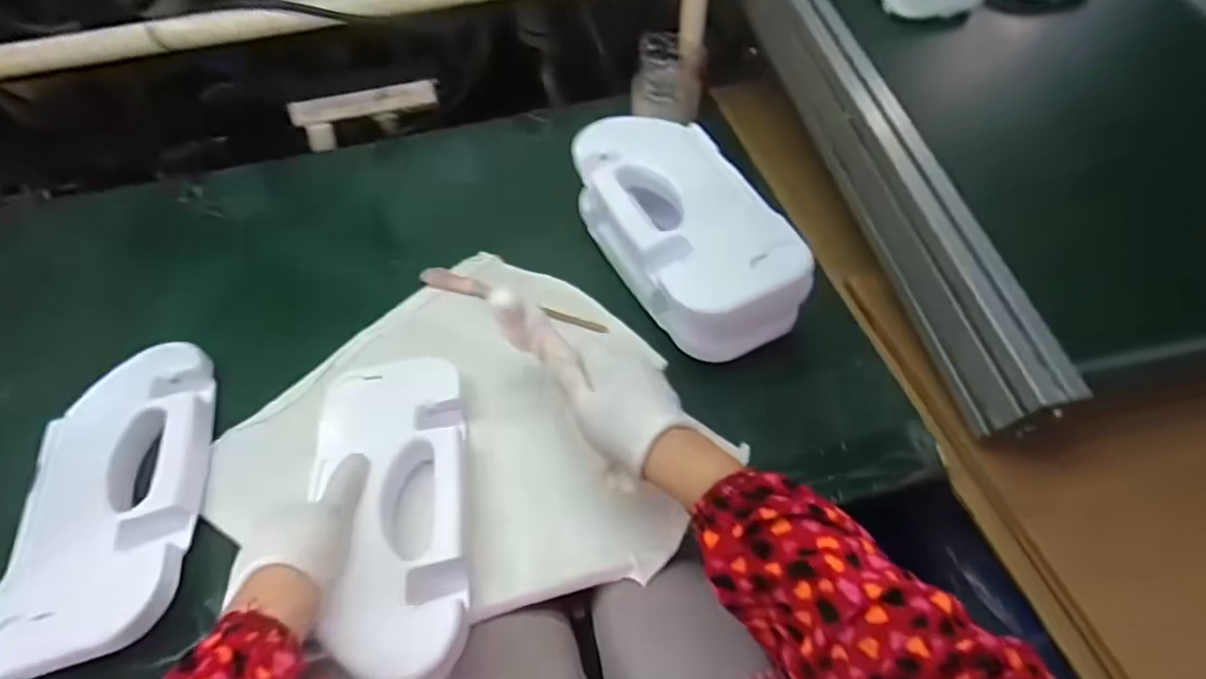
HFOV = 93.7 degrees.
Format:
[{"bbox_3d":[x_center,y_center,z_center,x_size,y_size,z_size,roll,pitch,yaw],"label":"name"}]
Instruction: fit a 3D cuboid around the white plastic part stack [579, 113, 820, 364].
[{"bbox_3d":[0.067,-0.102,0.548,0.123,0.120,0.256,-24,58,-15],"label":"white plastic part stack"}]

